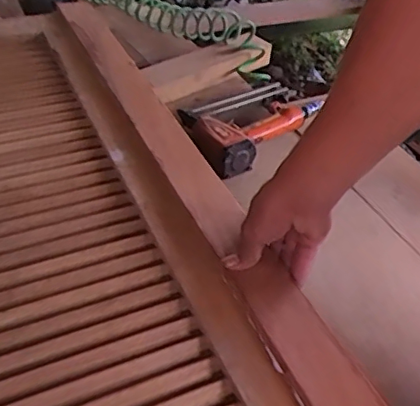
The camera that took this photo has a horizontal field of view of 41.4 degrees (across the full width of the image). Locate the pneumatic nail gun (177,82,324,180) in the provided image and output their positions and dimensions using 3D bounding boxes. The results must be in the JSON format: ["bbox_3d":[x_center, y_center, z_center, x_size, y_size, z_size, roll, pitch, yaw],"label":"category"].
[{"bbox_3d":[0.068,-0.136,0.935,0.241,0.052,0.167,-22,50,-27],"label":"pneumatic nail gun"}]

